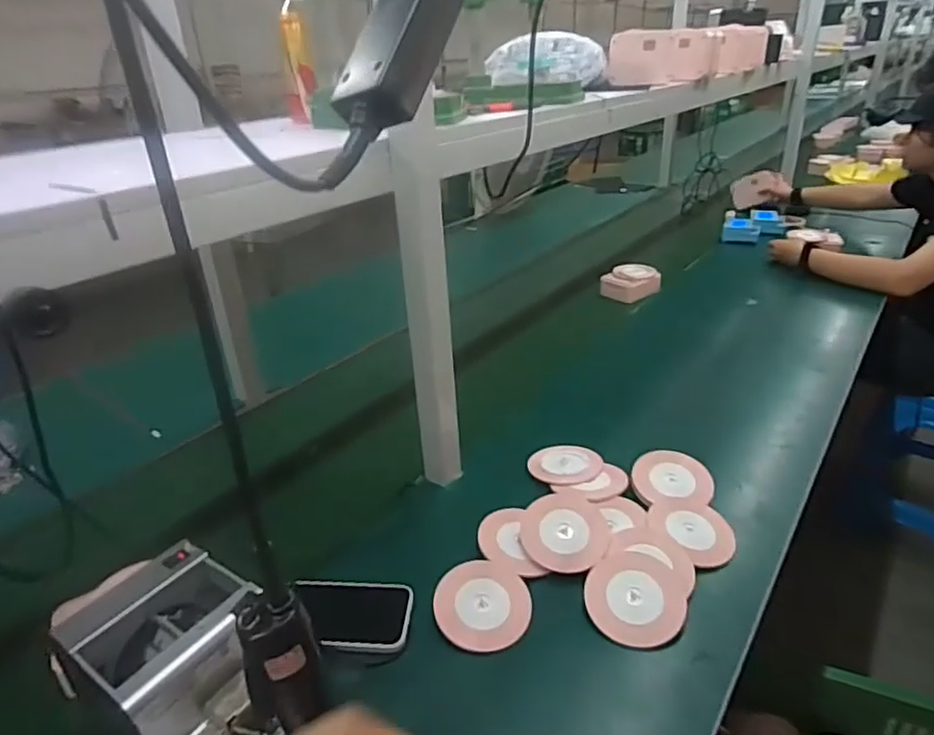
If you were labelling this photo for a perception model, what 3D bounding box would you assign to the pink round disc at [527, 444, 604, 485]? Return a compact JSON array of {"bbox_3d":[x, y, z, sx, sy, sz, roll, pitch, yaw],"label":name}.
[{"bbox_3d":[0.138,0.134,0.850,0.096,0.009,0.096,-3,28,2],"label":"pink round disc"}]

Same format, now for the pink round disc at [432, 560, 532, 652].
[{"bbox_3d":[0.016,0.253,0.648,0.098,0.011,0.100,3,39,-2],"label":"pink round disc"}]

